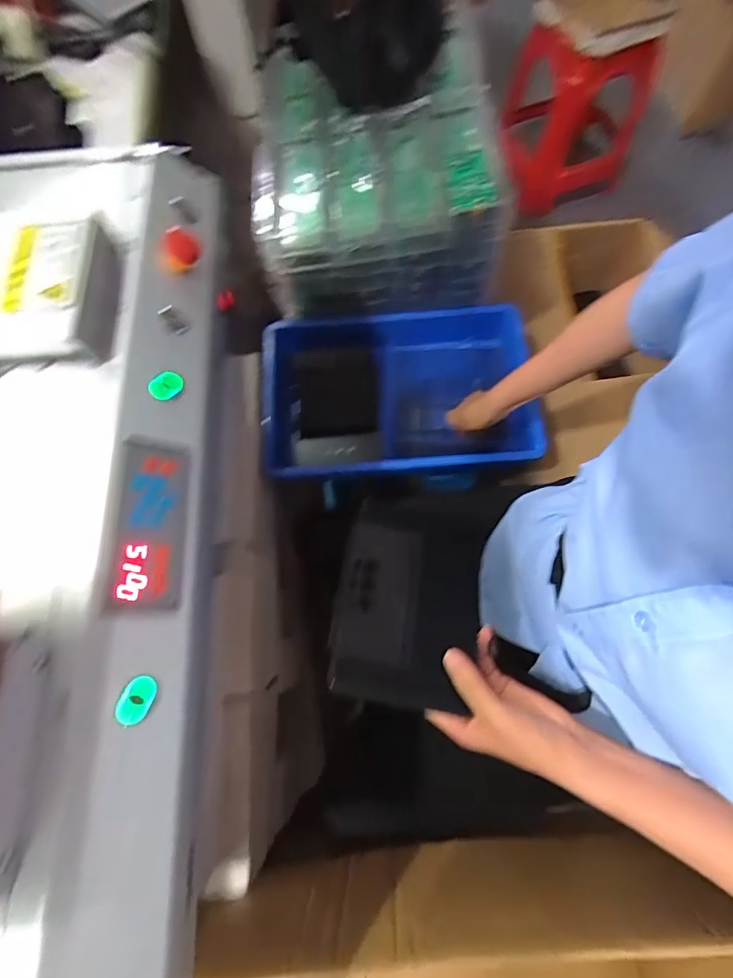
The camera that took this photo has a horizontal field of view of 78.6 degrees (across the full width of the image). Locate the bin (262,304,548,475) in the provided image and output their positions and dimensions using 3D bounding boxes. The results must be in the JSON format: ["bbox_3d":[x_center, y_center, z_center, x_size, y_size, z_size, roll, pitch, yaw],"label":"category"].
[{"bbox_3d":[0.045,-0.149,0.753,0.415,0.109,0.272,-4,69,-1],"label":"bin"}]

